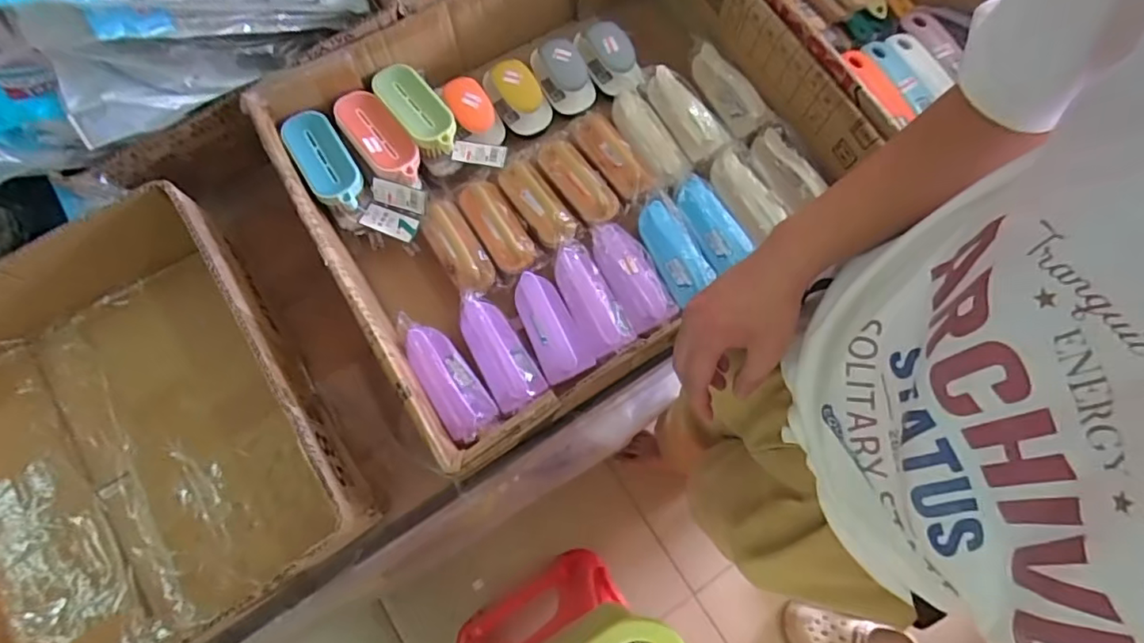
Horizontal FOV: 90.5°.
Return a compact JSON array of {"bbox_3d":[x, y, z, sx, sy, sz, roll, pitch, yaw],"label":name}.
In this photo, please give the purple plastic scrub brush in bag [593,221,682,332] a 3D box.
[{"bbox_3d":[0.073,-0.057,0.667,0.057,0.033,0.131,-26,77,-7],"label":"purple plastic scrub brush in bag"}]

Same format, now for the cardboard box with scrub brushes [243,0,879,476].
[{"bbox_3d":[-0.013,-0.194,0.694,0.572,0.147,0.488,-33,78,-9],"label":"cardboard box with scrub brushes"}]

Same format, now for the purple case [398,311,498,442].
[{"bbox_3d":[-0.142,0.057,0.632,0.048,0.035,0.152,-35,79,-9],"label":"purple case"}]

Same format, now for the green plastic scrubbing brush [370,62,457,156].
[{"bbox_3d":[-0.194,-0.264,0.714,0.057,0.033,0.140,-37,79,-10],"label":"green plastic scrubbing brush"}]

